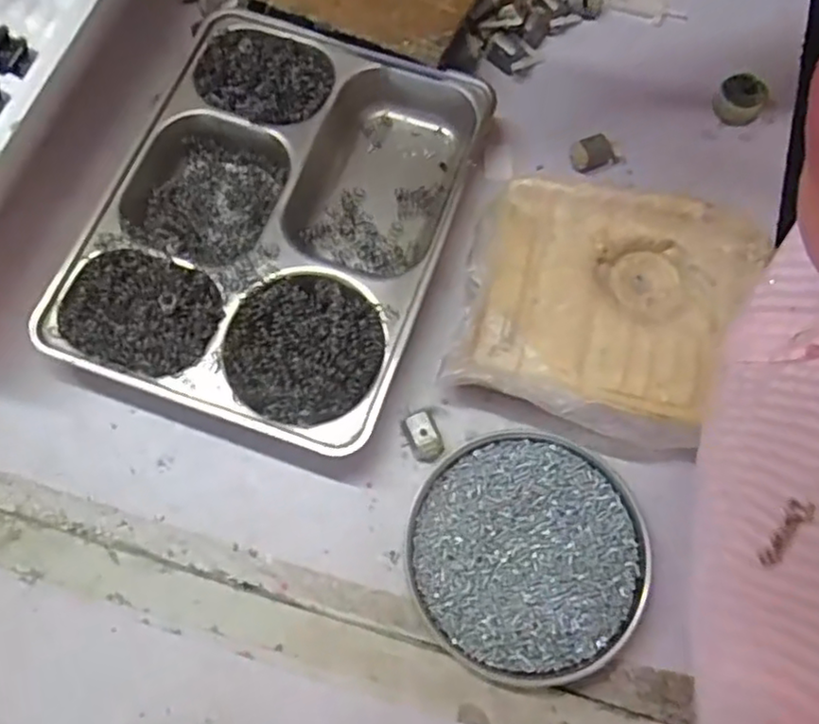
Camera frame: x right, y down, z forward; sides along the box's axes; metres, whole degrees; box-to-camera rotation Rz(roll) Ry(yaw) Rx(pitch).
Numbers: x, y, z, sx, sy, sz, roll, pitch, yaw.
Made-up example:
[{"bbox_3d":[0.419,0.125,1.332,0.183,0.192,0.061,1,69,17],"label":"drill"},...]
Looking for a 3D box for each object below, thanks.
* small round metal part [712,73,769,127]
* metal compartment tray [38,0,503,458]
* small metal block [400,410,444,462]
[{"bbox_3d":[0.242,-0.193,0.500,0.033,0.019,0.033,0,71,0],"label":"small round metal part"},{"bbox_3d":[-0.091,-0.099,0.452,0.229,0.037,0.281,18,72,6],"label":"metal compartment tray"},{"bbox_3d":[0.008,0.044,0.423,0.020,0.014,0.033,-18,72,-6],"label":"small metal block"}]

